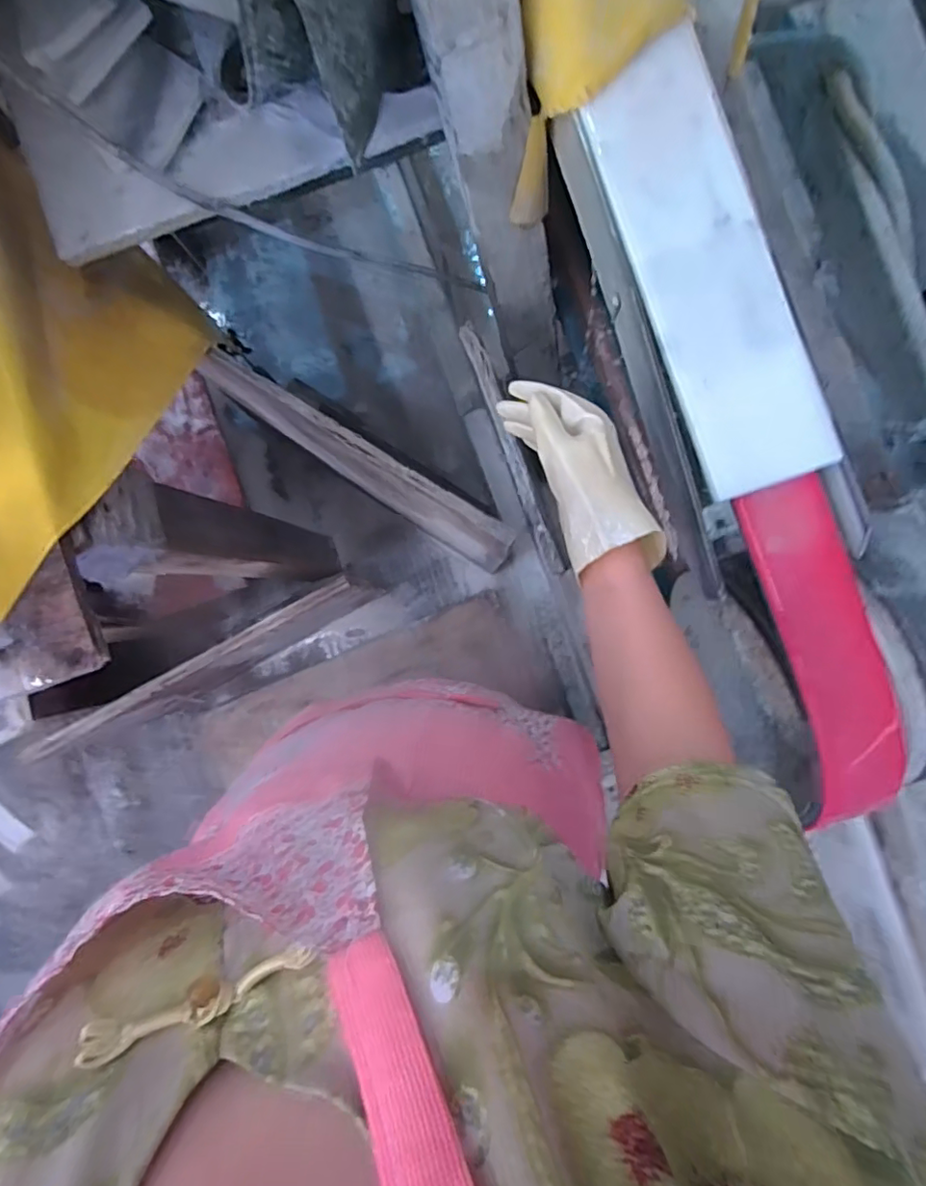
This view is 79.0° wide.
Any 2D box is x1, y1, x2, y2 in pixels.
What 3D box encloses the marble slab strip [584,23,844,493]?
[{"bbox_3d":[0.192,-0.249,0.441,0.098,0.024,0.340,-19,88,1],"label":"marble slab strip"}]

